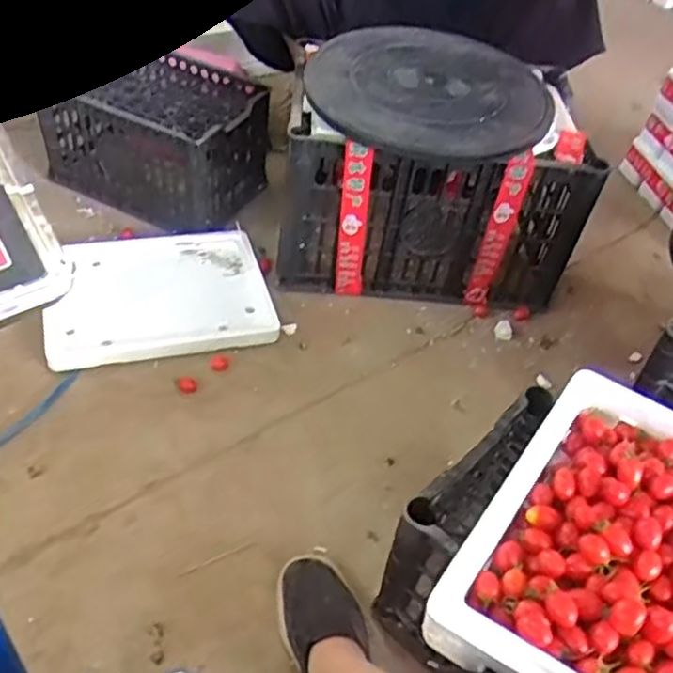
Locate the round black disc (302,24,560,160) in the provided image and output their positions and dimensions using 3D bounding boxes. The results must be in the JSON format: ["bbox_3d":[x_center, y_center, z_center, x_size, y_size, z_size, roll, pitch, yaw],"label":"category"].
[{"bbox_3d":[0.146,-0.393,1.122,0.358,0.043,0.358,3,48,-3],"label":"round black disc"}]

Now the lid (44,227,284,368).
[{"bbox_3d":[-0.291,-0.078,1.179,0.343,0.034,0.272,-10,49,-14],"label":"lid"}]

